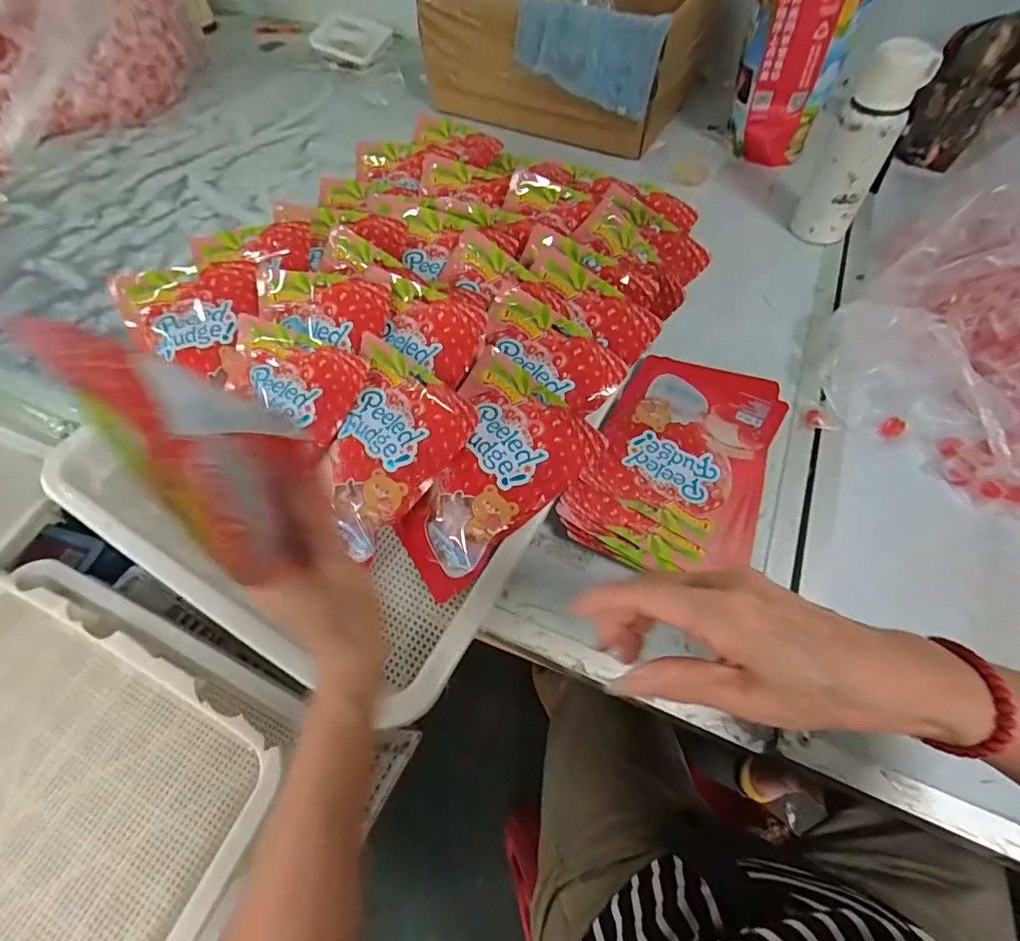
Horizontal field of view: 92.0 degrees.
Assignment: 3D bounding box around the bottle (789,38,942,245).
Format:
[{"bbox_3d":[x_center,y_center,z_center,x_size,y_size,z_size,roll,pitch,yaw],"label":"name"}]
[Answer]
[{"bbox_3d":[0.470,-0.429,0.662,0.085,0.219,0.067,29,65,17],"label":"bottle"}]

